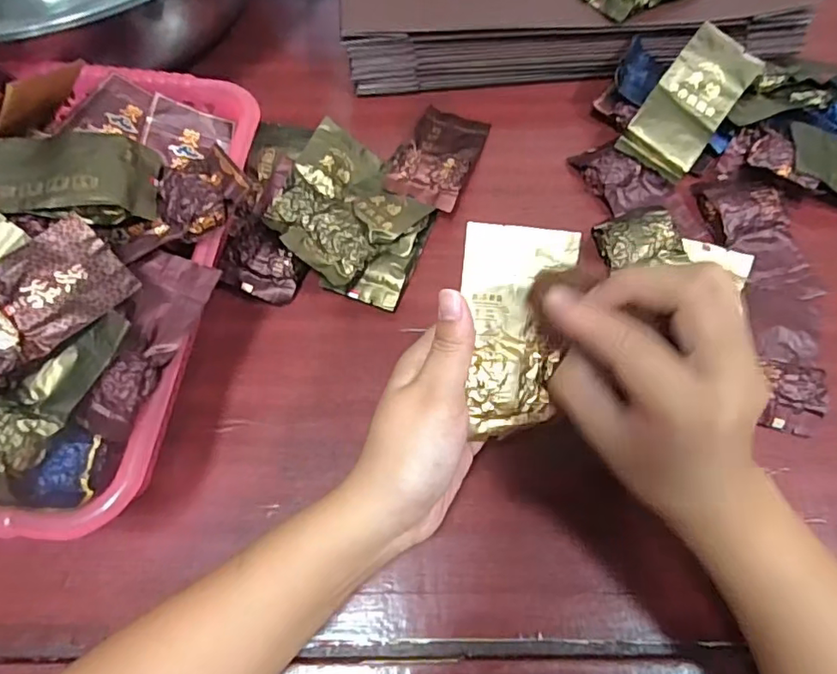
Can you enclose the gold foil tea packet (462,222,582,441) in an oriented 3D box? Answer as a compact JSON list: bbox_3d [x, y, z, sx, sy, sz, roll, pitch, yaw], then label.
[{"bbox_3d":[0.051,-0.001,0.288,0.055,0.018,0.109,1,99,0],"label":"gold foil tea packet"}]

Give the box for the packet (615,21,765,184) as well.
[{"bbox_3d":[0.210,-0.180,0.437,0.056,0.020,0.113,36,89,15],"label":"packet"}]

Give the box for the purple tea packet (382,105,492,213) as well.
[{"bbox_3d":[0.017,-0.147,0.448,0.059,0.019,0.115,16,50,7],"label":"purple tea packet"}]

